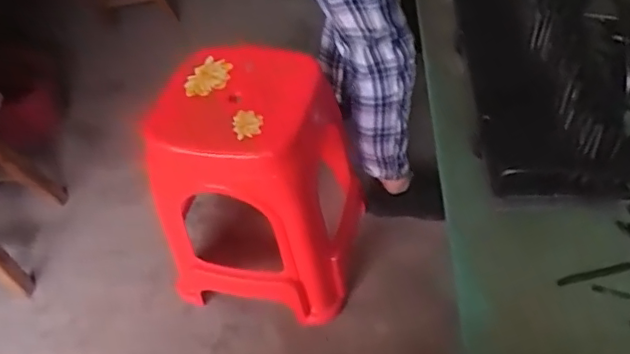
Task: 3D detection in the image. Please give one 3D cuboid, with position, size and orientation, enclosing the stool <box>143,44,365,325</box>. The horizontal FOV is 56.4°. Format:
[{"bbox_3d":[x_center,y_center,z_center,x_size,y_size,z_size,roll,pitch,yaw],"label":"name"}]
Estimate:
[{"bbox_3d":[-0.114,0.033,1.222,0.381,0.474,0.303,3,47,10],"label":"stool"}]

